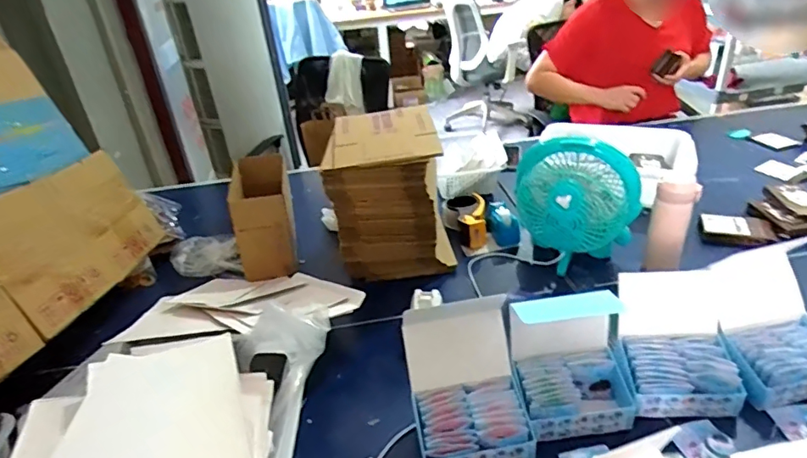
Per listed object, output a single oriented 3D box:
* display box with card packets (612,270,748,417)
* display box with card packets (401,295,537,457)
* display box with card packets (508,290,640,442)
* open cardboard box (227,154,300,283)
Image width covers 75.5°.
[{"bbox_3d":[0.394,0.165,0.755,0.161,0.146,0.152,-3,31,5],"label":"display box with card packets"},{"bbox_3d":[0.084,0.223,0.710,0.151,0.189,0.154,-10,31,-6],"label":"display box with card packets"},{"bbox_3d":[0.235,0.184,0.722,0.154,0.153,0.122,-5,31,1],"label":"display box with card packets"},{"bbox_3d":[-0.302,-0.032,1.152,0.123,0.202,0.216,-11,31,-7],"label":"open cardboard box"}]

